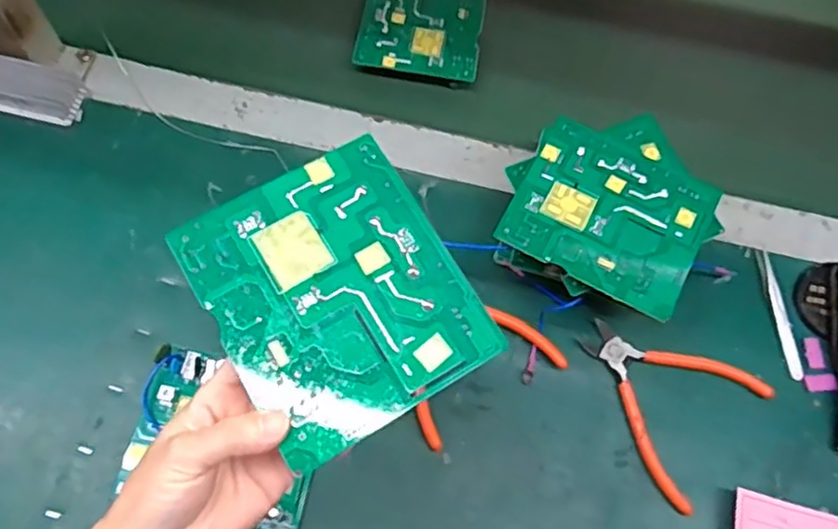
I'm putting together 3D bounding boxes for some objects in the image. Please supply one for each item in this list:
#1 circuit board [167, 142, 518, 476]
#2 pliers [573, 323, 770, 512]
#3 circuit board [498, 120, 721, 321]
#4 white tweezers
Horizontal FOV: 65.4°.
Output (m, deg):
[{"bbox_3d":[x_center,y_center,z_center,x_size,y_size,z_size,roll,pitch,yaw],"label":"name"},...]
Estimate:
[{"bbox_3d":[-0.038,0.013,0.312,0.112,0.011,0.128,-29,72,-14],"label":"circuit board"},{"bbox_3d":[0.190,0.098,0.512,0.134,0.015,0.121,42,72,13],"label":"pliers"},{"bbox_3d":[0.138,-0.037,0.471,0.130,0.011,0.112,29,68,7],"label":"circuit board"},{"bbox_3d":[0.303,0.040,0.547,0.013,0.004,0.111,-4,68,-5],"label":"white tweezers"}]

